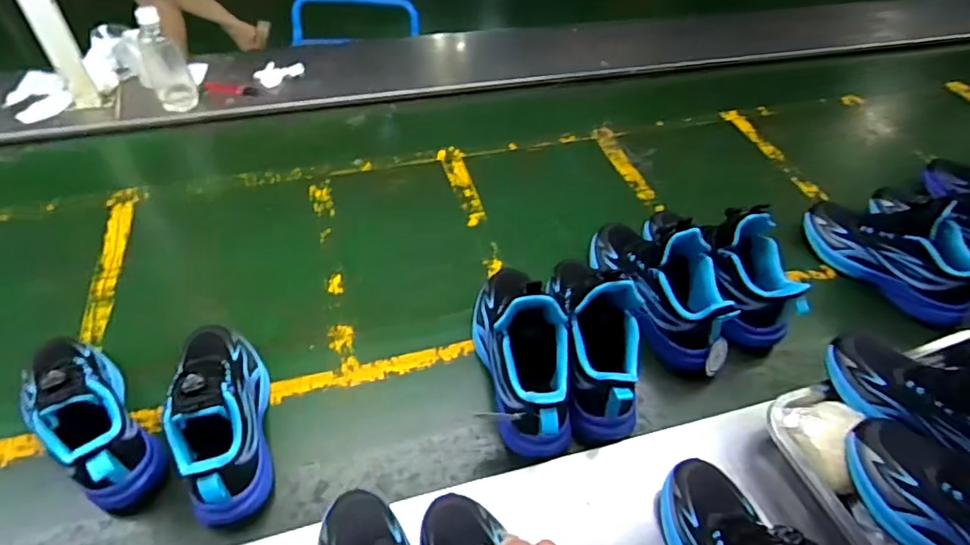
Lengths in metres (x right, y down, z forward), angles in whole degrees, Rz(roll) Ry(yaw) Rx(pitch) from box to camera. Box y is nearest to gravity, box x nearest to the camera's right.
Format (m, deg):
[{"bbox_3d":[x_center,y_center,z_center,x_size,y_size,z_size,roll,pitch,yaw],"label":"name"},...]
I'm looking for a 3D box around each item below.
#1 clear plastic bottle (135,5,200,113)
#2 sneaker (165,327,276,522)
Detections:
[{"bbox_3d":[-0.564,-0.370,0.974,0.075,0.166,0.054,-21,53,-21],"label":"clear plastic bottle"},{"bbox_3d":[-0.278,0.139,0.589,0.085,0.110,0.230,-17,51,-18],"label":"sneaker"}]

